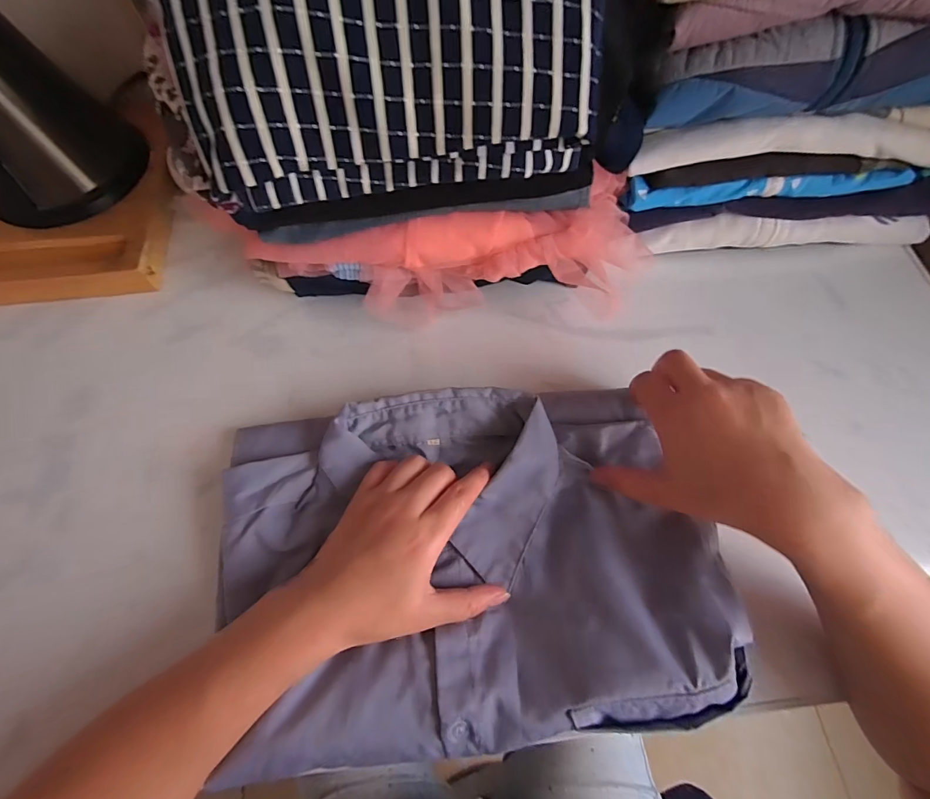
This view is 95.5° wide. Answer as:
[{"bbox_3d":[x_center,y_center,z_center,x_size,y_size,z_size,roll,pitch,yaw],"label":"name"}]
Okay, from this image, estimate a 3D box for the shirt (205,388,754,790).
[{"bbox_3d":[-0.002,0.099,0.283,0.324,0.041,0.219,-6,67,-3],"label":"shirt"}]

